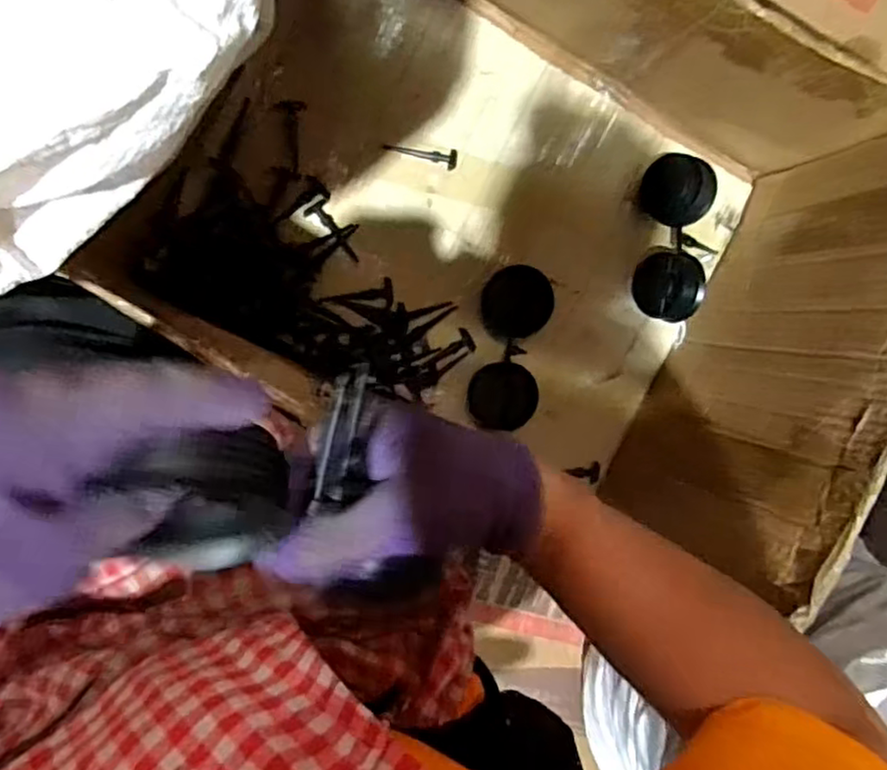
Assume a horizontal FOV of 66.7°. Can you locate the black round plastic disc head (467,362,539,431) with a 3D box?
[{"bbox_3d":[0.065,0.012,0.741,0.074,0.013,0.072,-1,87,20],"label":"black round plastic disc head"}]

